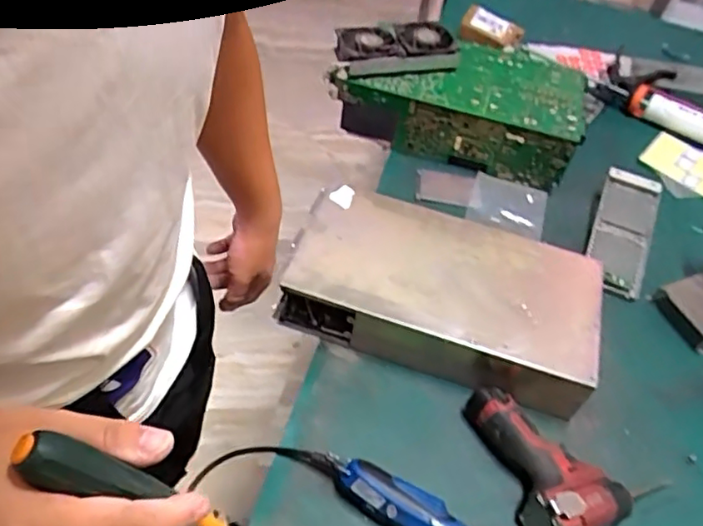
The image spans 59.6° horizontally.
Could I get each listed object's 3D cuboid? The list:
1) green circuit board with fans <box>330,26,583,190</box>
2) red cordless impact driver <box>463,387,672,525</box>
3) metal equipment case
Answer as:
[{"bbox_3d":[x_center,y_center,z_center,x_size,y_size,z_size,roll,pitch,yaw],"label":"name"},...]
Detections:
[{"bbox_3d":[0.183,-0.295,1.057,0.410,0.158,0.203,17,48,6],"label":"green circuit board with fans"},{"bbox_3d":[0.229,0.214,0.695,0.136,0.066,0.192,-11,51,-18],"label":"red cordless impact driver"},{"bbox_3d":[0.121,0.035,0.809,0.383,0.094,0.228,20,48,9],"label":"metal equipment case"}]

